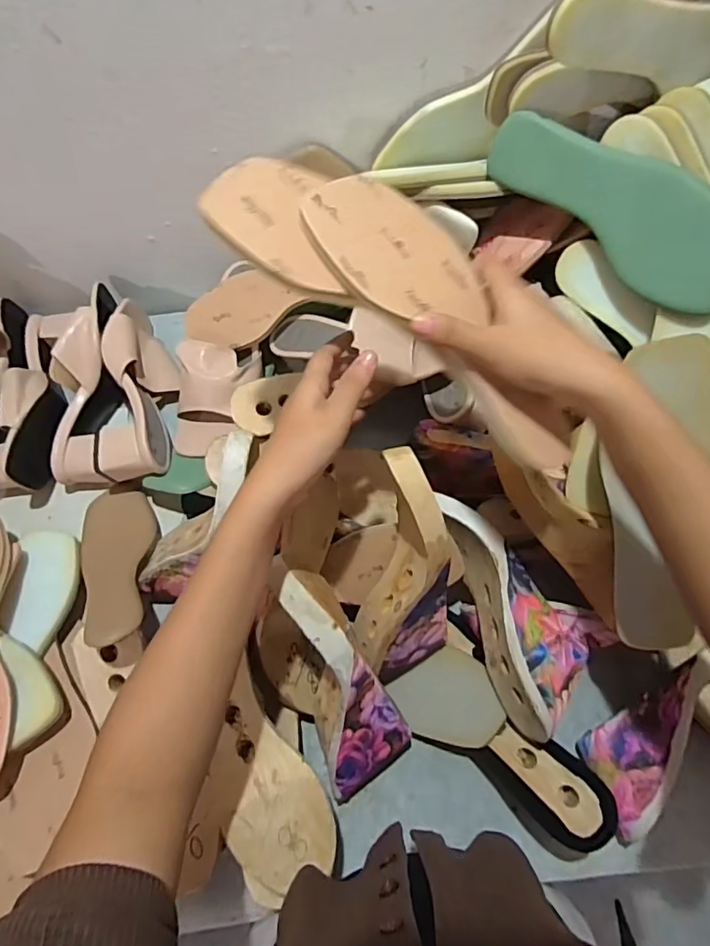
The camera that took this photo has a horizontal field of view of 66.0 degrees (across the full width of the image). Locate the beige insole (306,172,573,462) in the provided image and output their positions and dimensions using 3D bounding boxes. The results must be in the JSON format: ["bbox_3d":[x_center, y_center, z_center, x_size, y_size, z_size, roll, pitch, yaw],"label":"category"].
[{"bbox_3d":[0.062,-0.103,0.365,0.085,0.019,0.237,-37,89,-11],"label":"beige insole"}]

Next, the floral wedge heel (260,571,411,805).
[{"bbox_3d":[-0.029,0.179,0.466,0.089,0.135,0.170,-29,71,-9],"label":"floral wedge heel"}]

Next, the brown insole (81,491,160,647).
[{"bbox_3d":[-0.246,0.097,0.556,0.076,0.034,0.204,-20,40,-6],"label":"brown insole"}]

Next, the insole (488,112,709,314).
[{"bbox_3d":[0.209,-0.221,0.443,0.022,0.077,0.232,-22,64,-42],"label":"insole"}]

